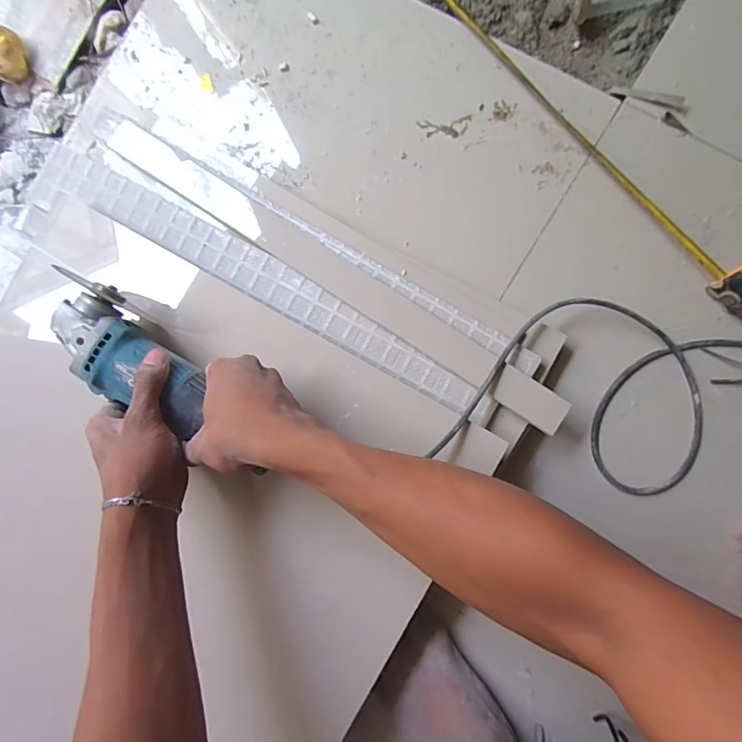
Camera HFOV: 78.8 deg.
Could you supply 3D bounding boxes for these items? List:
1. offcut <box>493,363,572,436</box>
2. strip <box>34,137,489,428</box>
[{"bbox_3d":[0.165,0.030,0.470,0.075,0.007,0.039,34,92,6],"label":"offcut"},{"bbox_3d":[-0.126,-0.109,0.509,0.587,0.011,0.057,29,91,6],"label":"strip"}]

